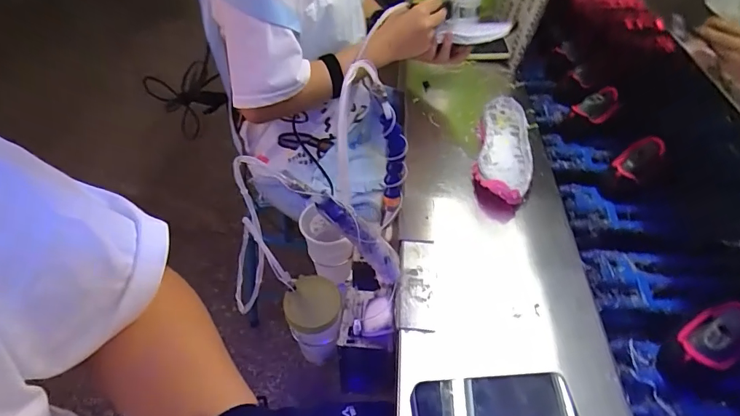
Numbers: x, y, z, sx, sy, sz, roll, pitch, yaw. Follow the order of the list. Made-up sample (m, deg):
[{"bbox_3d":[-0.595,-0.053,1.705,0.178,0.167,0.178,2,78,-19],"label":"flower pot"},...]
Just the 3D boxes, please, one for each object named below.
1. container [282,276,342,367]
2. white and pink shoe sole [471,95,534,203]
[{"bbox_3d":[-0.069,0.161,0.605,0.066,0.138,0.066,8,47,13],"label":"container"},{"bbox_3d":[0.223,-0.103,0.721,0.086,0.039,0.251,8,47,13],"label":"white and pink shoe sole"}]

